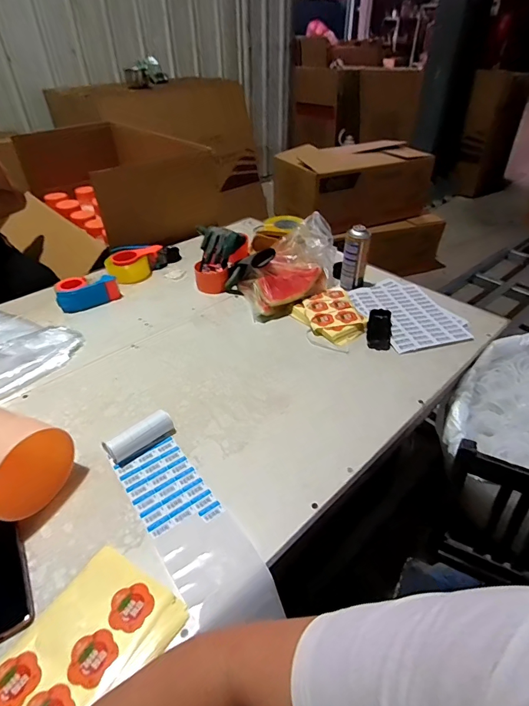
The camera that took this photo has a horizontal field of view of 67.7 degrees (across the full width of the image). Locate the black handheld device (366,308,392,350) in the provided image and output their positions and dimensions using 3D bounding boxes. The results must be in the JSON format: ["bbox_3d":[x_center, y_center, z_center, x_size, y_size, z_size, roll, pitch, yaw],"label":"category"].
[{"bbox_3d":[0.274,-0.059,0.938,0.056,0.030,0.122,8,40,10],"label":"black handheld device"}]

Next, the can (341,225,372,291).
[{"bbox_3d":[0.246,-0.255,1.067,0.062,0.161,0.054,9,40,11],"label":"can"}]

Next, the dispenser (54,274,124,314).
[{"bbox_3d":[-0.473,-0.164,1.059,0.157,0.053,0.077,-18,42,-21],"label":"dispenser"}]

